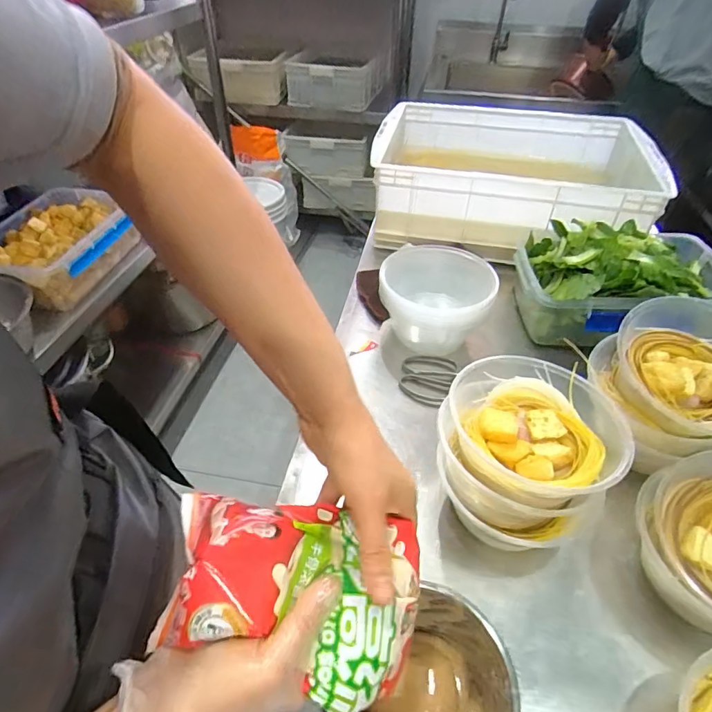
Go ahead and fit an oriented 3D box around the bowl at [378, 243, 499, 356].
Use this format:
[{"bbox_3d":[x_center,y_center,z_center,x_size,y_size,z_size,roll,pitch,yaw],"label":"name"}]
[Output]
[{"bbox_3d":[0.118,-0.081,0.722,0.164,0.099,0.166,1,43,-1],"label":"bowl"}]

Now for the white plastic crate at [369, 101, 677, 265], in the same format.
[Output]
[{"bbox_3d":[0.305,-0.374,0.968,0.528,0.133,0.404,10,44,9],"label":"white plastic crate"}]

